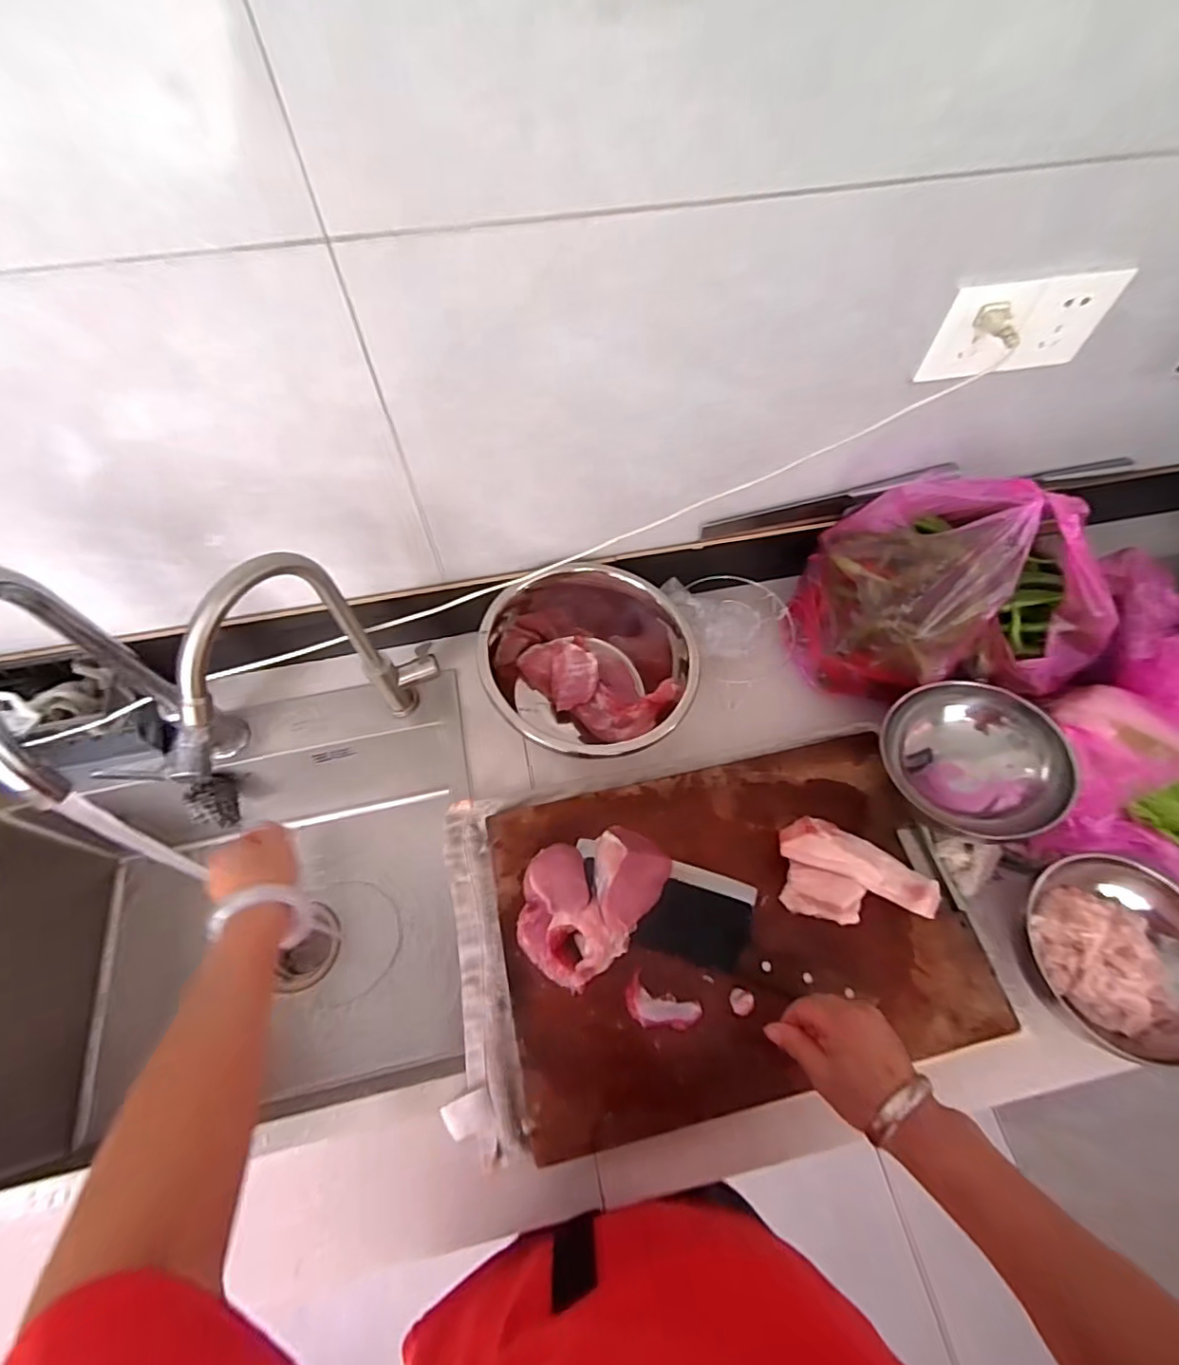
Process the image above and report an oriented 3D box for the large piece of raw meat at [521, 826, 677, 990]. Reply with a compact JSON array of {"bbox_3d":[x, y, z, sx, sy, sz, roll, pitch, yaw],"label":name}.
[{"bbox_3d":[-0.003,0.202,0.568,0.113,0.040,0.152,33,66,17],"label":"large piece of raw meat"}]

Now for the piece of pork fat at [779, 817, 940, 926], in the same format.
[{"bbox_3d":[0.260,0.186,0.568,0.152,0.044,0.092,15,62,8],"label":"piece of pork fat"}]

